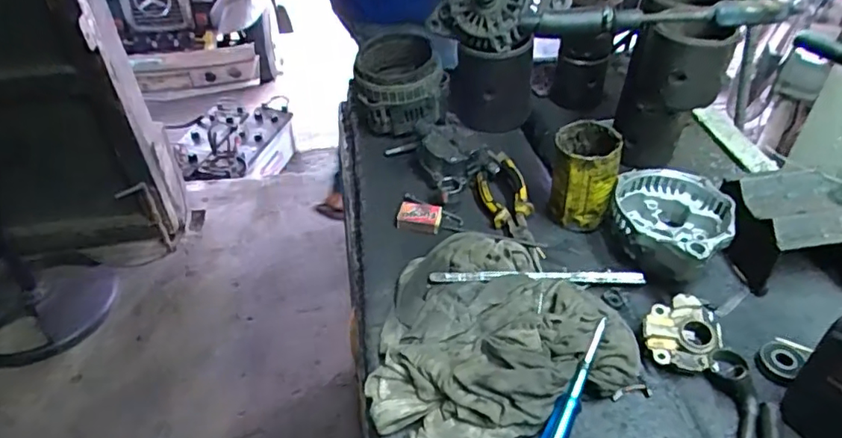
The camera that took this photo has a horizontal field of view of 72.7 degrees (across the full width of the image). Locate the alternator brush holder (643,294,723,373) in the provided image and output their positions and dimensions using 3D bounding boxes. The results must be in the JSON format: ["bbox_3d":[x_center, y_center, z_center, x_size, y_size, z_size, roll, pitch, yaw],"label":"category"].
[{"bbox_3d":[0.255,0.114,0.560,0.067,0.038,0.072,0,42,0],"label":"alternator brush holder"}]

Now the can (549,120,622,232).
[{"bbox_3d":[0.192,-0.053,0.683,0.073,0.107,0.075,6,42,8],"label":"can"}]

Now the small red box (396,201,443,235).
[{"bbox_3d":[-0.002,-0.002,0.724,0.057,0.016,0.040,12,43,14],"label":"small red box"}]

